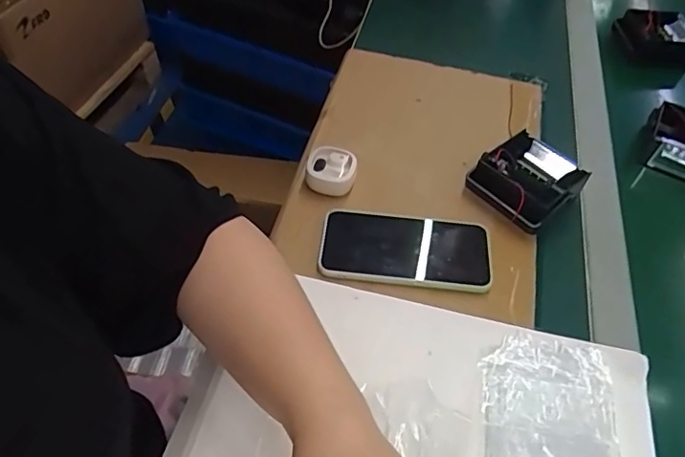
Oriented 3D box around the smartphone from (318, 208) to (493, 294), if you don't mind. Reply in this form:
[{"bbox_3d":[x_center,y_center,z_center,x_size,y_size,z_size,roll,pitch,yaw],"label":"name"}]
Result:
[{"bbox_3d":[0.057,0.021,0.493,0.153,0.016,0.075,9,51,3],"label":"smartphone"}]

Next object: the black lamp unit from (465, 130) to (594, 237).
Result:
[{"bbox_3d":[0.181,-0.047,0.535,0.093,0.046,0.092,-35,61,-28],"label":"black lamp unit"}]

